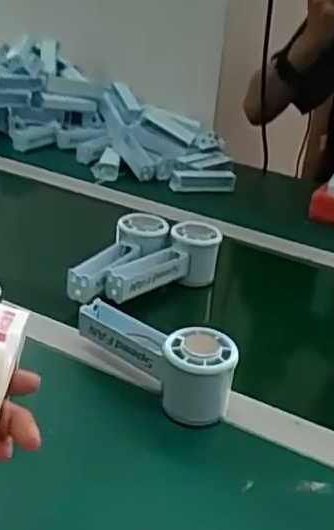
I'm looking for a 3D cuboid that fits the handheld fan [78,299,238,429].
[{"bbox_3d":[-0.009,0.073,0.528,0.048,0.066,0.155,-20,37,-41],"label":"handheld fan"}]

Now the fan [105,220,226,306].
[{"bbox_3d":[-0.008,-0.002,0.678,0.136,0.063,0.044,-15,33,-35],"label":"fan"}]

